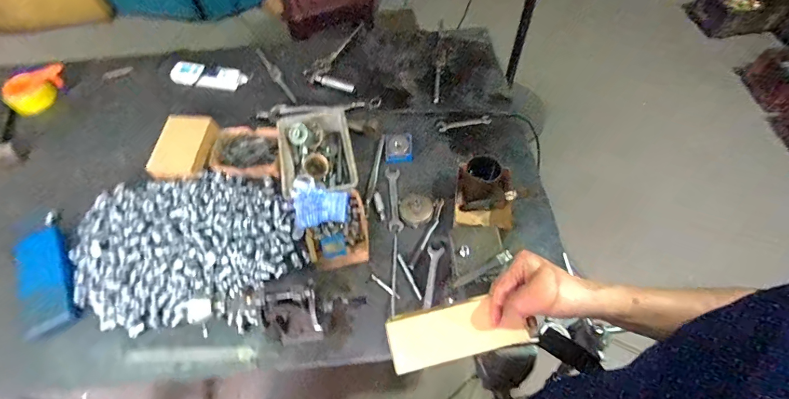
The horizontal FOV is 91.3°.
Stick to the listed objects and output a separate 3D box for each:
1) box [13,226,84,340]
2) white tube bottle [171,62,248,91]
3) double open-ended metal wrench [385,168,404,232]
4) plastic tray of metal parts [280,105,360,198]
[{"bbox_3d":[-0.738,0.159,0.810,0.080,0.030,0.252,-29,62,-14],"label":"box"},{"bbox_3d":[-0.545,-0.358,1.131,0.235,0.038,0.070,9,60,8],"label":"white tube bottle"},{"bbox_3d":[-0.001,-0.003,0.916,0.035,0.006,0.167,-4,59,0],"label":"double open-ended metal wrench"},{"bbox_3d":[-0.193,-0.116,0.951,0.175,0.060,0.247,-11,59,-4],"label":"plastic tray of metal parts"}]

